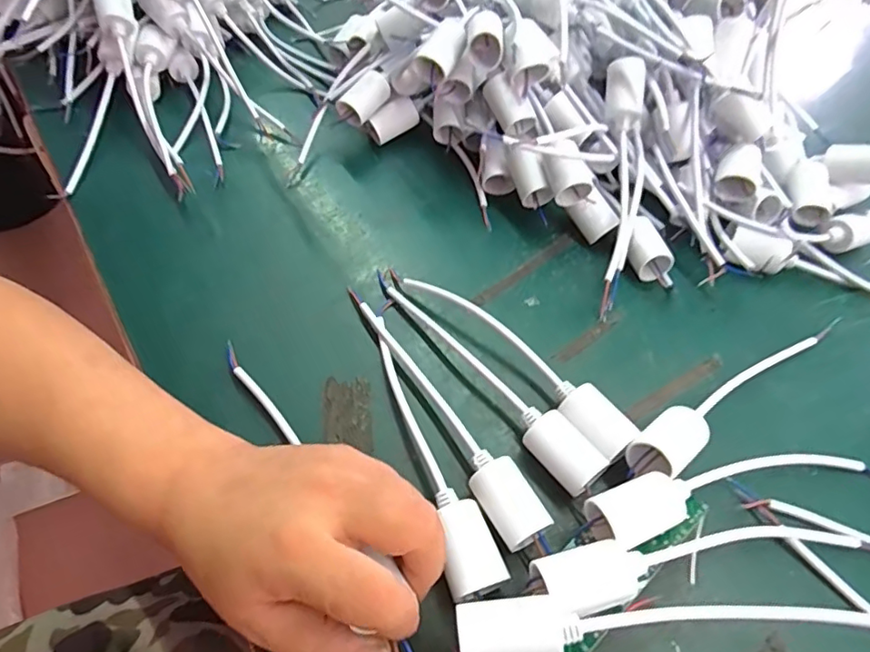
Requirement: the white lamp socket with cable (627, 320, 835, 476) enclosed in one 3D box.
[{"bbox_3d":[0.193,0.035,0.348,0.211,0.032,0.028,-31,61,-23],"label":"white lamp socket with cable"}]

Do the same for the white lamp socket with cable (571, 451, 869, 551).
[{"bbox_3d":[0.175,0.092,0.306,0.203,0.034,0.033,-9,55,-10],"label":"white lamp socket with cable"}]

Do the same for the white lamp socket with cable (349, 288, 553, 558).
[{"bbox_3d":[-0.001,0.045,0.336,0.026,0.029,0.207,-25,59,-20],"label":"white lamp socket with cable"}]

